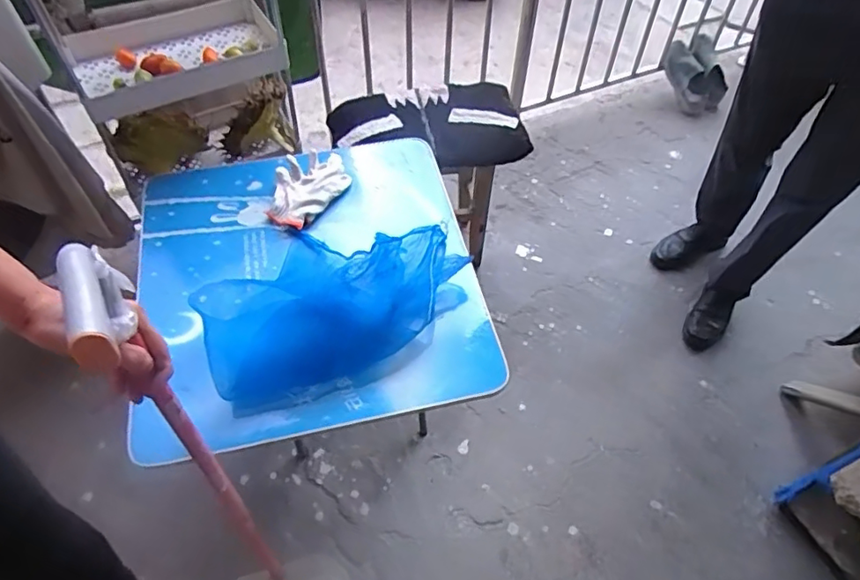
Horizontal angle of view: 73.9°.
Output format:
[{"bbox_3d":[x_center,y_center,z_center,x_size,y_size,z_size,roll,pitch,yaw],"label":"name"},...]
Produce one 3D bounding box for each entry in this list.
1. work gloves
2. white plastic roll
[{"bbox_3d":[-0.238,-0.200,1.090,0.128,0.032,0.185,30,57,21],"label":"work gloves"},{"bbox_3d":[-0.244,0.009,0.420,0.033,0.040,0.114,-21,49,-13],"label":"white plastic roll"}]

